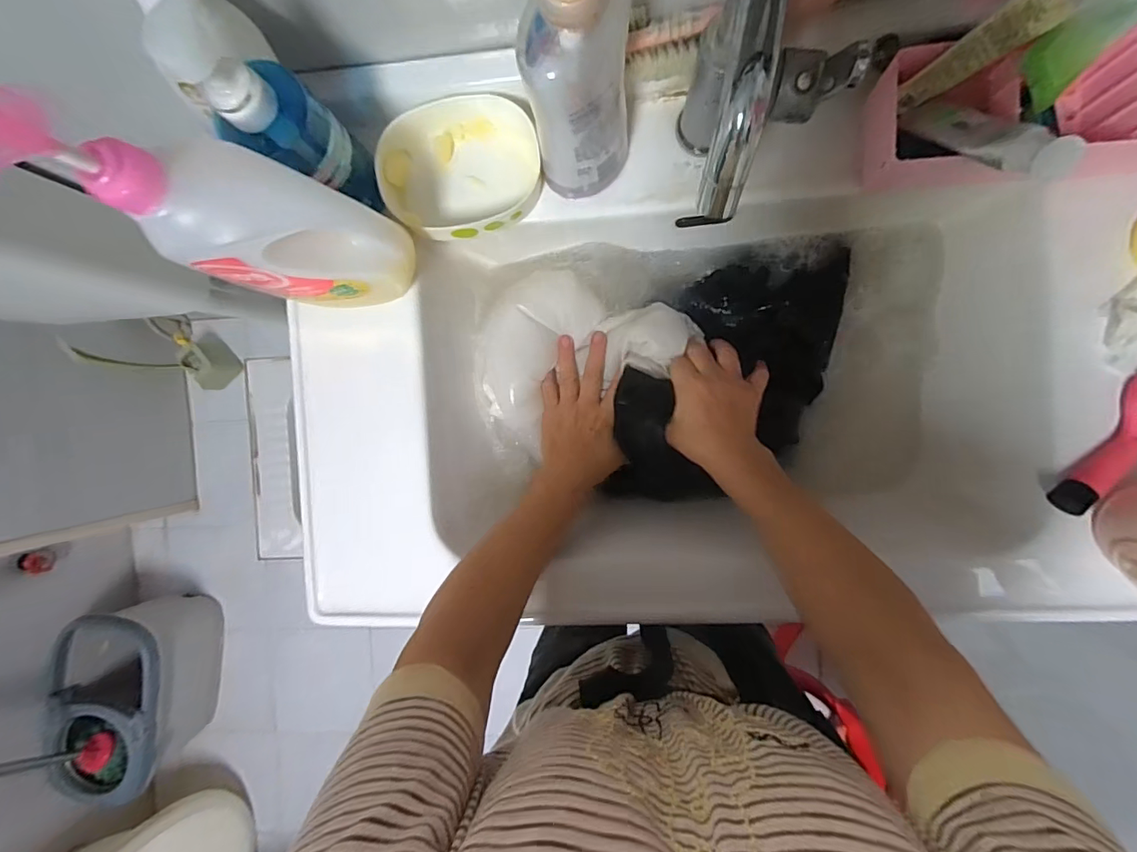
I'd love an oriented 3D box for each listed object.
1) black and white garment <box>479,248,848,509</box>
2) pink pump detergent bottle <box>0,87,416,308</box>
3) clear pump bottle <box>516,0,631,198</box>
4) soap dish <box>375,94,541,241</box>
[{"bbox_3d":[0.096,-0.046,0.504,0.371,0.061,0.232,-4,91,5],"label":"black and white garment"},{"bbox_3d":[-0.208,-0.134,0.327,0.075,0.259,0.072,10,93,28],"label":"pink pump detergent bottle"},{"bbox_3d":[0.006,-0.230,0.322,0.067,0.219,0.060,2,92,5],"label":"clear pump bottle"},{"bbox_3d":[-0.095,-0.227,0.432,0.135,0.035,0.123,-10,91,6],"label":"soap dish"}]

